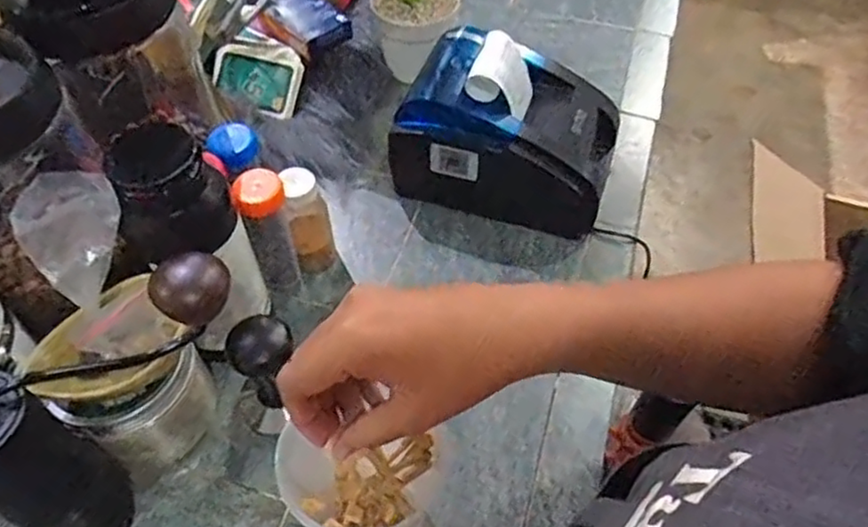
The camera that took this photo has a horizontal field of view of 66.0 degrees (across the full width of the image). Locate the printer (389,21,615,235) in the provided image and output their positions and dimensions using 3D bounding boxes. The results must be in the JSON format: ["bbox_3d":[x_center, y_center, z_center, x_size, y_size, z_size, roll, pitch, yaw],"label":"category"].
[{"bbox_3d":[0.064,-0.116,0.566,0.176,0.122,0.122,14,54,11],"label":"printer"}]

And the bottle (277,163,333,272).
[{"bbox_3d":[-0.098,-0.032,0.526,0.027,0.092,0.030,-7,53,-5],"label":"bottle"}]

